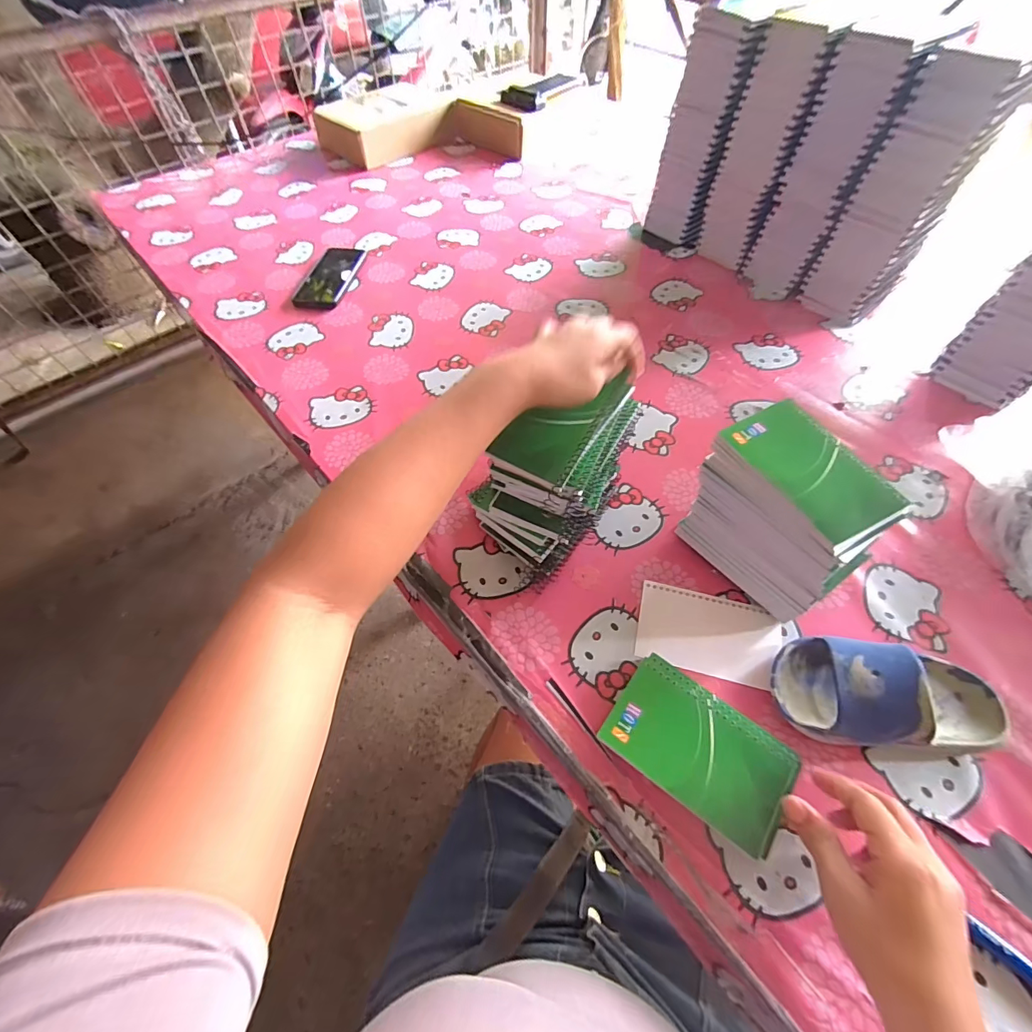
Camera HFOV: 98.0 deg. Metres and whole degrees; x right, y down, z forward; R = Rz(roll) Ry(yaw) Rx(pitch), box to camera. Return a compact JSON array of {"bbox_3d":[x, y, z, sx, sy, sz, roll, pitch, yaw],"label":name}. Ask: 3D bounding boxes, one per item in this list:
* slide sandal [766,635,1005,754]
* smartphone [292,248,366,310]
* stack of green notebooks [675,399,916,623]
[{"bbox_3d":[0.308,0.146,0.362,0.172,0.061,0.081,7,58,5],"label":"slide sandal"},{"bbox_3d":[-0.319,-0.413,0.772,0.080,0.004,0.170,8,59,6],"label":"smartphone"},{"bbox_3d":[0.245,-0.001,0.422,0.103,0.139,0.149,-35,64,-19],"label":"stack of green notebooks"}]

